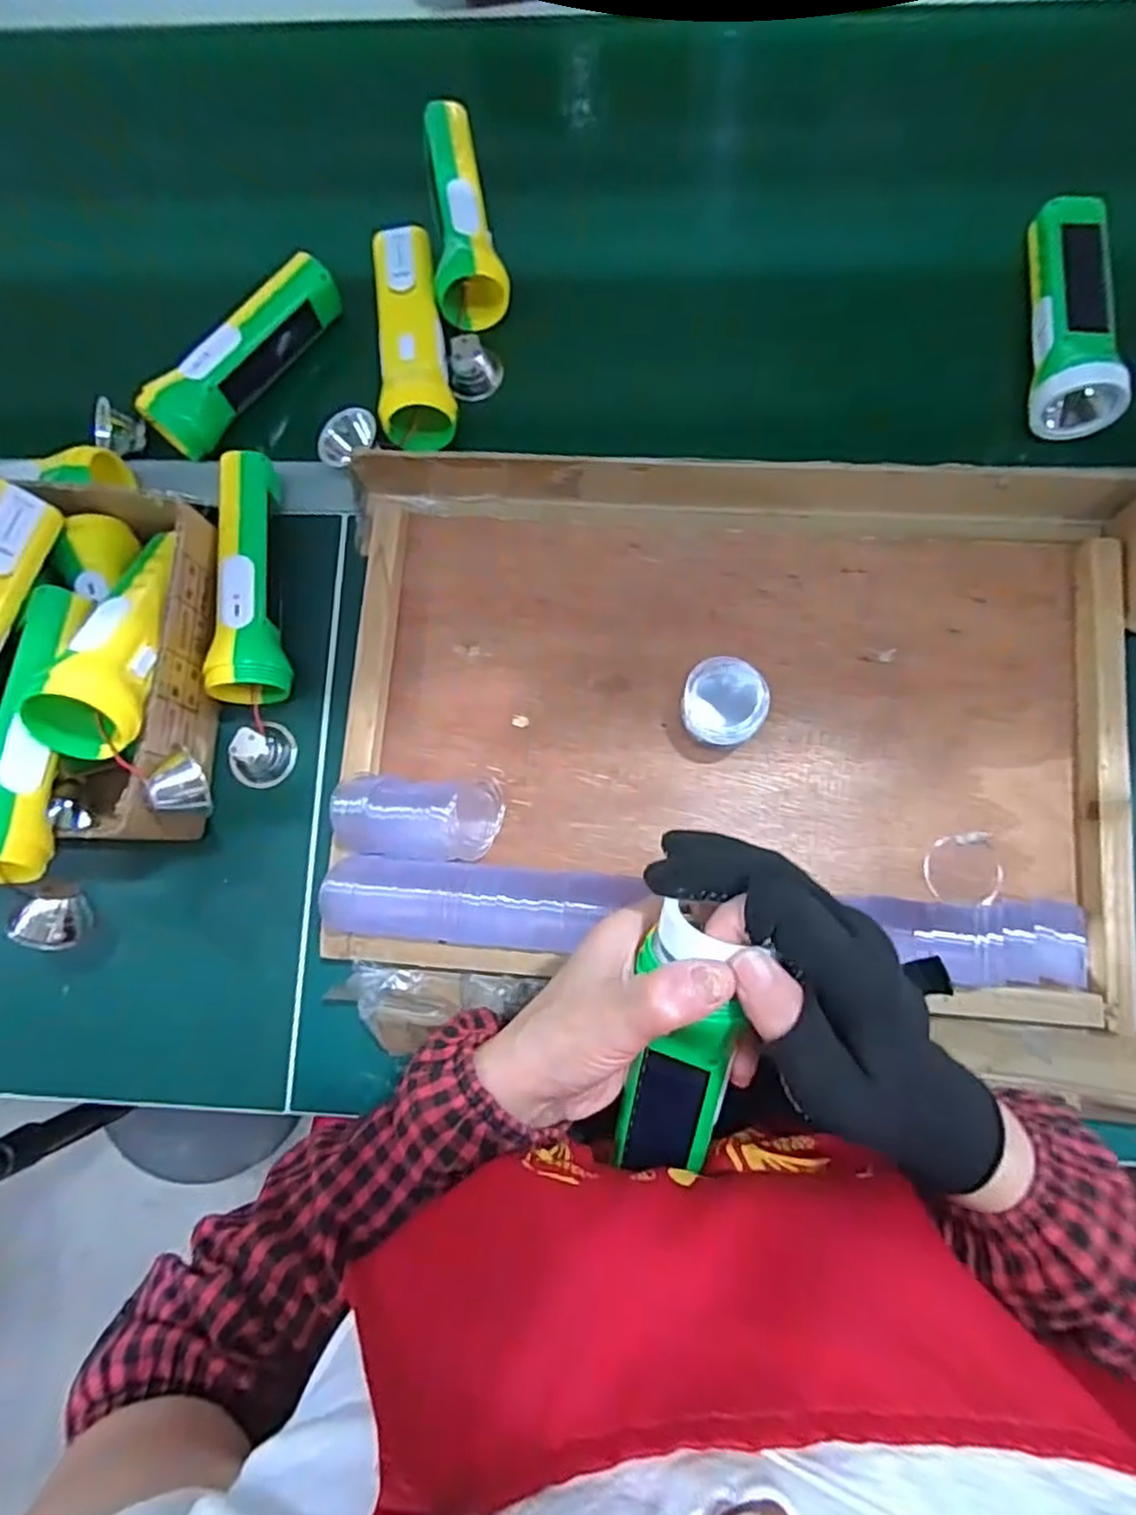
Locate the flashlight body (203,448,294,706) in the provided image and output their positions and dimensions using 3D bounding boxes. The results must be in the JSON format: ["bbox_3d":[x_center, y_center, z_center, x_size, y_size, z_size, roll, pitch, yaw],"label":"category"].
[{"bbox_3d":[-0.214,-0.118,0.460,0.045,0.045,0.164,-9,81,1],"label":"flashlight body"}]

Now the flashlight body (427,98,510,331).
[{"bbox_3d":[-0.078,-0.401,0.510,0.049,0.044,0.154,-9,81,1],"label":"flashlight body"}]

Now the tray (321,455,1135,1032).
[{"bbox_3d":[0.101,-0.024,0.439,0.485,0.036,0.336,2,81,3],"label":"tray"}]

